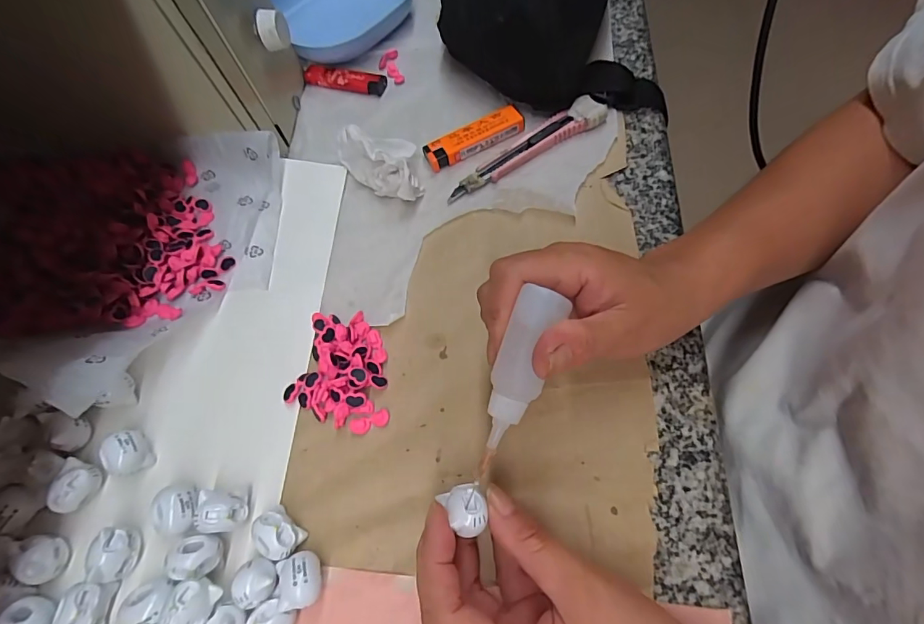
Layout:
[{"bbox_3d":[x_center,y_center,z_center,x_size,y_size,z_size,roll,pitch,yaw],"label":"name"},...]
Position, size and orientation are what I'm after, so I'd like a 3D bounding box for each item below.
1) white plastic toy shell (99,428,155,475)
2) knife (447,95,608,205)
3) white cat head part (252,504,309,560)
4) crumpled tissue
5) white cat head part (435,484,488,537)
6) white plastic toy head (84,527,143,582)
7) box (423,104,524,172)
[{"bbox_3d":[-0.193,0.081,0.261,0.017,0.018,0.026,-35,66,-8],"label":"white plastic toy shell"},{"bbox_3d":[0.048,-0.124,0.343,0.134,0.013,0.022,-31,66,-7],"label":"knife"},{"bbox_3d":[-0.102,0.121,0.248,0.027,0.018,0.020,31,73,19],"label":"white cat head part"},{"bbox_3d":[-0.058,-0.115,0.344,0.077,0.035,0.041,35,74,20],"label":"crumpled tissue"},{"bbox_3d":[0.002,0.094,0.218,0.019,0.015,0.024,-33,68,-11],"label":"white cat head part"},{"bbox_3d":[-0.181,0.127,0.239,0.017,0.021,0.025,-8,65,4],"label":"white plastic toy head"},{"bbox_3d":[0.009,-0.137,0.355,0.079,0.013,0.022,-27,65,-5],"label":"box"}]

